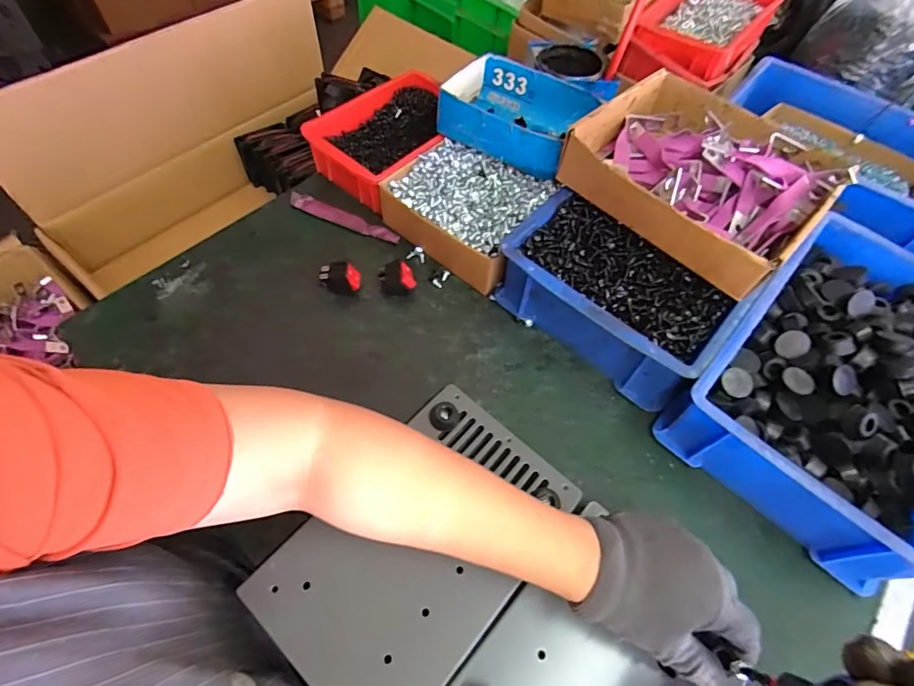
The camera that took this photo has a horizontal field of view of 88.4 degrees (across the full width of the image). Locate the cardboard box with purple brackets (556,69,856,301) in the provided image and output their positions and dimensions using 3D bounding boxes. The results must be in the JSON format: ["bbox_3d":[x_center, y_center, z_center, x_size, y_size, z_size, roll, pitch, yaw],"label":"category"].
[{"bbox_3d":[0.236,-0.164,0.457,0.208,0.066,0.187,41,64,20],"label":"cardboard box with purple brackets"}]

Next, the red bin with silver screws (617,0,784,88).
[{"bbox_3d":[0.348,-0.445,0.666,0.142,0.079,0.232,35,62,17],"label":"red bin with silver screws"}]

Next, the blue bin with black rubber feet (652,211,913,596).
[{"bbox_3d":[0.349,0.031,0.424,0.201,0.089,0.316,40,64,20],"label":"blue bin with black rubber feet"}]

